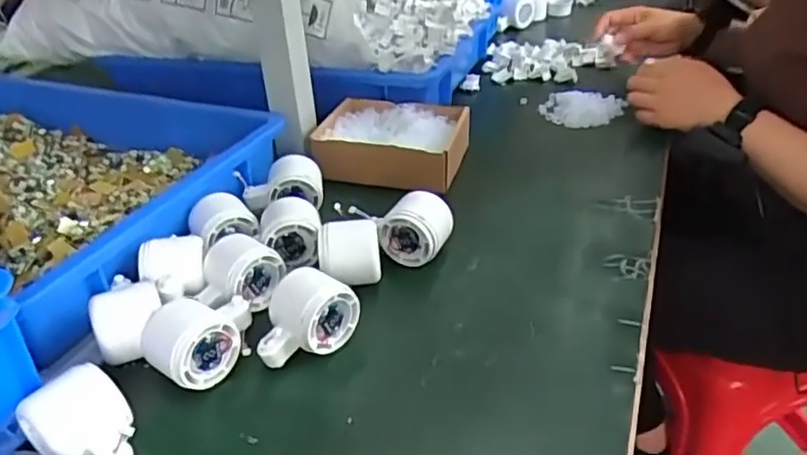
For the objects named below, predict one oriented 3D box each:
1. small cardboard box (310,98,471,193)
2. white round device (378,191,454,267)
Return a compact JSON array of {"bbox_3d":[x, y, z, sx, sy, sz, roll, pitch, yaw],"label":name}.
[{"bbox_3d":[-0.014,-0.104,0.774,0.168,0.054,0.146,6,35,13],"label":"small cardboard box"},{"bbox_3d":[0.013,-0.001,0.608,0.060,0.056,0.054,10,33,21],"label":"white round device"}]

